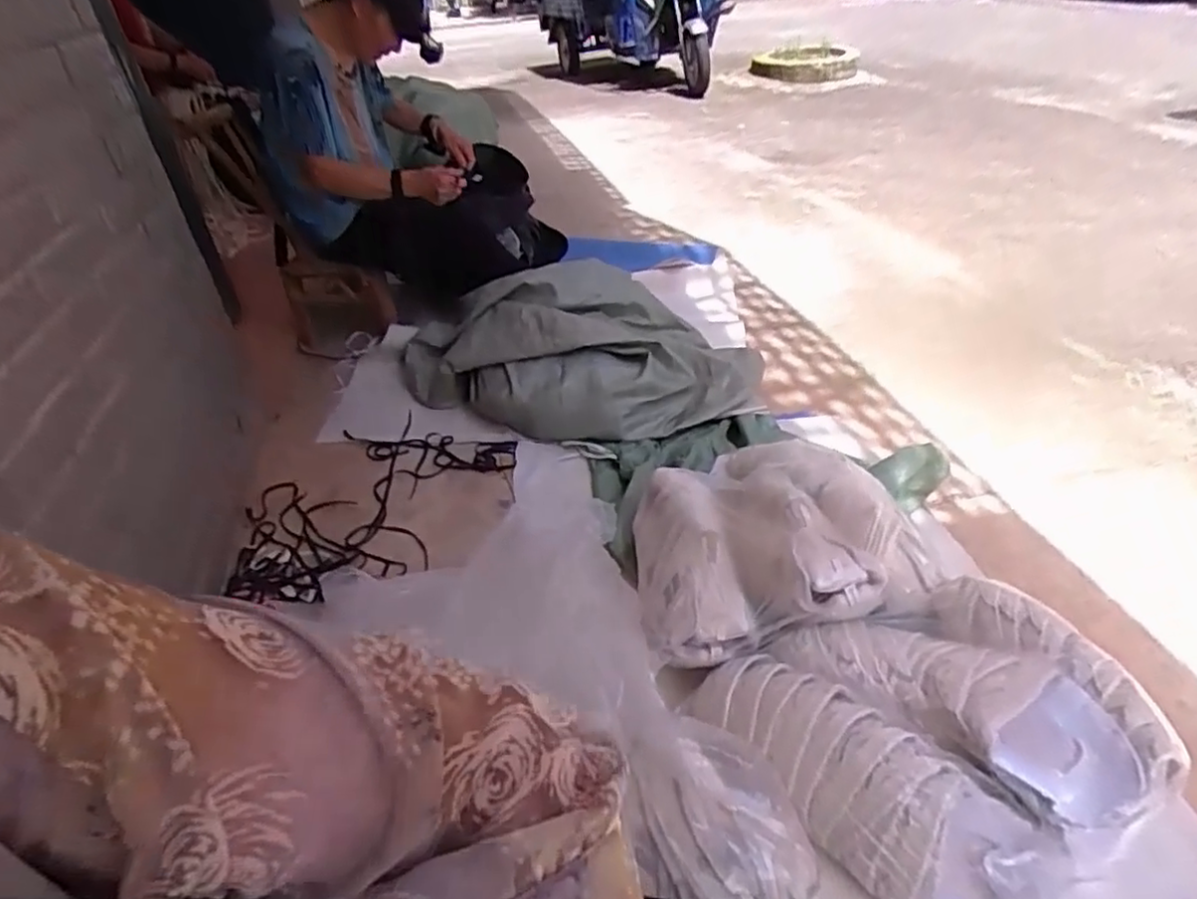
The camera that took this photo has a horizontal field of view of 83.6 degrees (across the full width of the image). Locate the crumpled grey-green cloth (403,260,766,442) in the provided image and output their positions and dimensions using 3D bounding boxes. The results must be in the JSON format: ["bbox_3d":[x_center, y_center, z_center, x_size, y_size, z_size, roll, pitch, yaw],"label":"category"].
[{"bbox_3d":[-0.057,-0.227,1.525,0.830,0.224,0.417,9,39,9],"label":"crumpled grey-green cloth"}]

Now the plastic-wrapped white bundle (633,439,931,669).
[{"bbox_3d":[0.260,0.125,1.024,0.423,0.112,0.346,-10,38,-6],"label":"plastic-wrapped white bundle"}]

